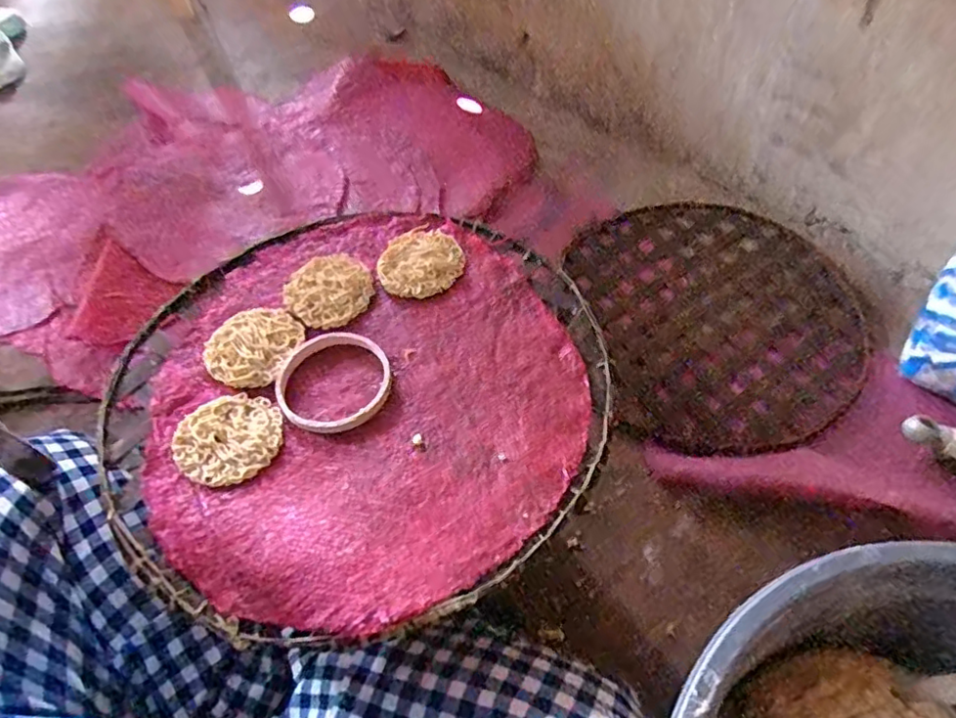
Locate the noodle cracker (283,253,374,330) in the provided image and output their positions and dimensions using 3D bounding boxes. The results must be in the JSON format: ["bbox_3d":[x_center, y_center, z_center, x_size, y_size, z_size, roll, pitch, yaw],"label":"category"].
[{"bbox_3d":[-0.131,-0.062,0.525,0.076,0.013,0.070,-2,53,2],"label":"noodle cracker"}]

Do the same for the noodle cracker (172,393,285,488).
[{"bbox_3d":[-0.187,0.059,0.445,0.076,0.006,0.071,-16,54,-8],"label":"noodle cracker"}]

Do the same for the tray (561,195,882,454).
[{"bbox_3d":[0.308,-0.068,0.757,0.333,0.022,0.400,-7,53,-1],"label":"tray"}]

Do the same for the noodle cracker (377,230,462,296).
[{"bbox_3d":[-0.051,-0.088,0.541,0.073,0.014,0.075,-2,53,2],"label":"noodle cracker"}]

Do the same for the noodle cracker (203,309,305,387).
[{"bbox_3d":[-0.186,-0.012,0.493,0.068,0.009,0.075,22,58,19],"label":"noodle cracker"}]

